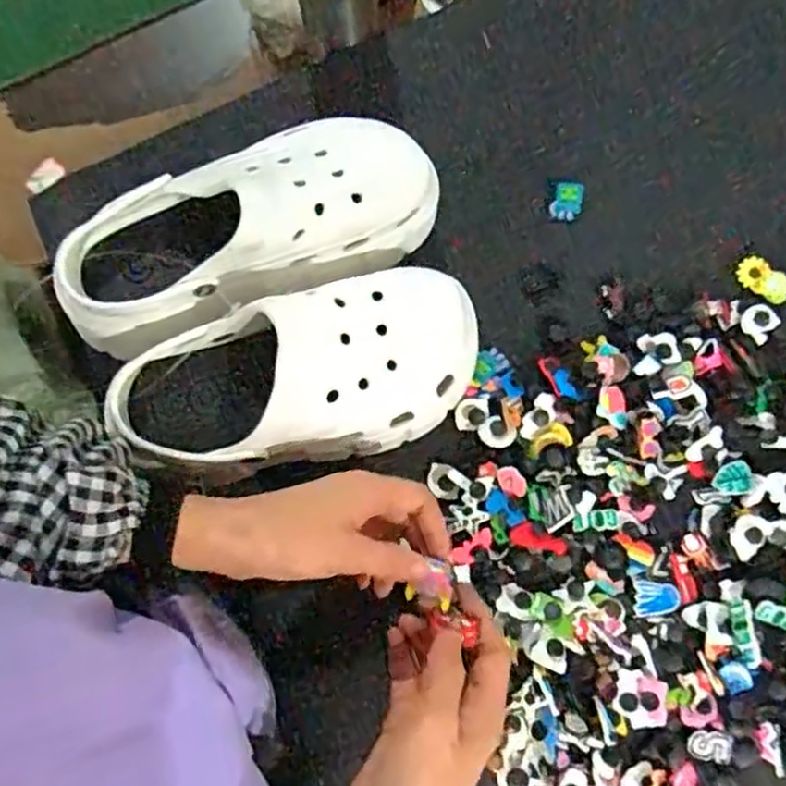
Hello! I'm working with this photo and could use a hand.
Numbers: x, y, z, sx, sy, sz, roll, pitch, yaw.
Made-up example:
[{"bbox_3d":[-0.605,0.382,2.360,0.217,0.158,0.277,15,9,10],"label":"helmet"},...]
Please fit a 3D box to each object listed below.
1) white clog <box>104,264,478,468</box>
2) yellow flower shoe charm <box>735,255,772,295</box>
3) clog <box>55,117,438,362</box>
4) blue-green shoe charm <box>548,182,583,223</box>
[{"bbox_3d":[-0.053,-0.008,0.472,0.232,0.088,0.107,-20,78,-3],"label":"white clog"},{"bbox_3d":[0.264,-0.087,0.531,0.023,0.004,0.027,20,77,5],"label":"yellow flower shoe charm"},{"bbox_3d":[-0.095,-0.107,0.495,0.256,0.098,0.113,-29,78,-5],"label":"clog"},{"bbox_3d":[0.133,-0.146,0.554,0.024,0.004,0.029,6,94,-2],"label":"blue-green shoe charm"}]

